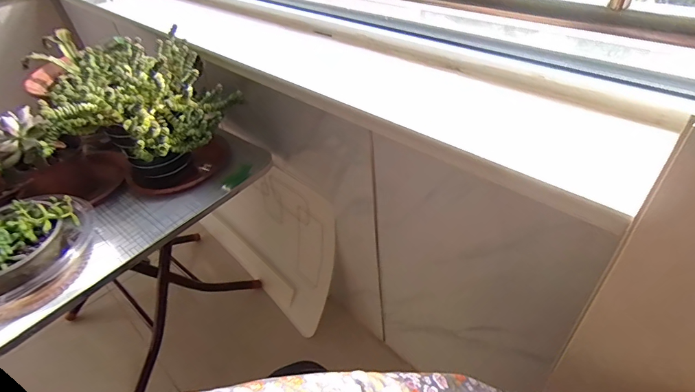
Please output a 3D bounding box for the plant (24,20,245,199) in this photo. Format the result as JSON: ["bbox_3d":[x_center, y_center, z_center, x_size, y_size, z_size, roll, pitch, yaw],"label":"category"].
[{"bbox_3d":[-0.356,-0.104,0.732,0.294,0.268,0.276,-35,48,-27],"label":"plant"}]

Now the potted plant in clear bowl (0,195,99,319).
[{"bbox_3d":[-0.503,0.082,0.625,0.192,0.125,0.176,-36,49,-29],"label":"potted plant in clear bowl"}]

